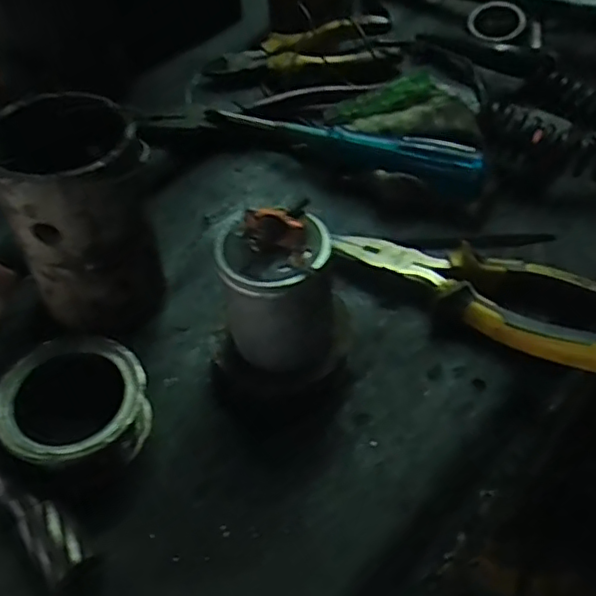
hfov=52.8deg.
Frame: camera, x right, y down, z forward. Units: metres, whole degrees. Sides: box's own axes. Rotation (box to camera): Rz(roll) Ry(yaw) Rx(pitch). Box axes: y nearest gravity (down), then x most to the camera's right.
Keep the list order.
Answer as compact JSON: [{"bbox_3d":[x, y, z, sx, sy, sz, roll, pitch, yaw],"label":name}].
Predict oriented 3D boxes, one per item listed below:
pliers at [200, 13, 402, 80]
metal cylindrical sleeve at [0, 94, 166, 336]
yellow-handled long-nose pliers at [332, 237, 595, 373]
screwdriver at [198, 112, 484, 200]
[{"bbox_3d":[0.006,-0.194,0.477,0.150,0.032,0.048,-18,49,-12],"label":"pliers"},{"bbox_3d":[-0.108,-0.046,0.299,0.065,0.104,0.067,-2,48,2],"label":"metal cylindrical sleeve"},{"bbox_3d":[0.096,-0.006,0.319,0.166,0.016,0.047,22,53,22],"label":"yellow-handled long-nose pliers"},{"bbox_3d":[0.027,-0.105,0.400,0.191,0.021,0.029,17,51,18],"label":"screwdriver"}]

